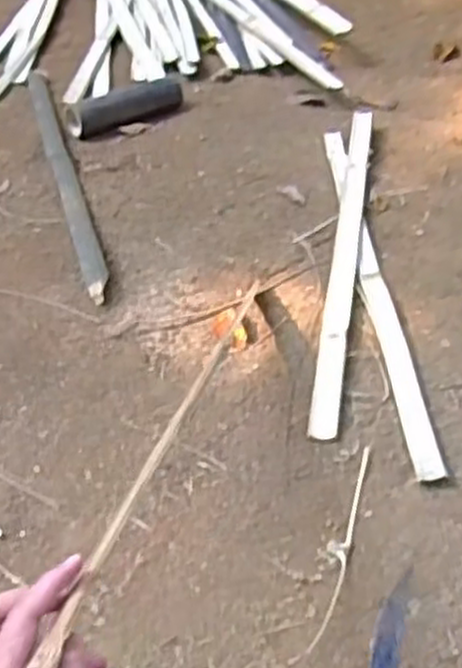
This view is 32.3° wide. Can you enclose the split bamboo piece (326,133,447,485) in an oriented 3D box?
[{"bbox_3d":[0.221,-0.119,1.283,0.038,0.020,0.893,-2,44,-2],"label":"split bamboo piece"}]

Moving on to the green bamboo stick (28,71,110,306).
[{"bbox_3d":[-0.324,-0.335,1.516,0.044,0.026,0.908,-12,45,-12],"label":"green bamboo stick"}]

